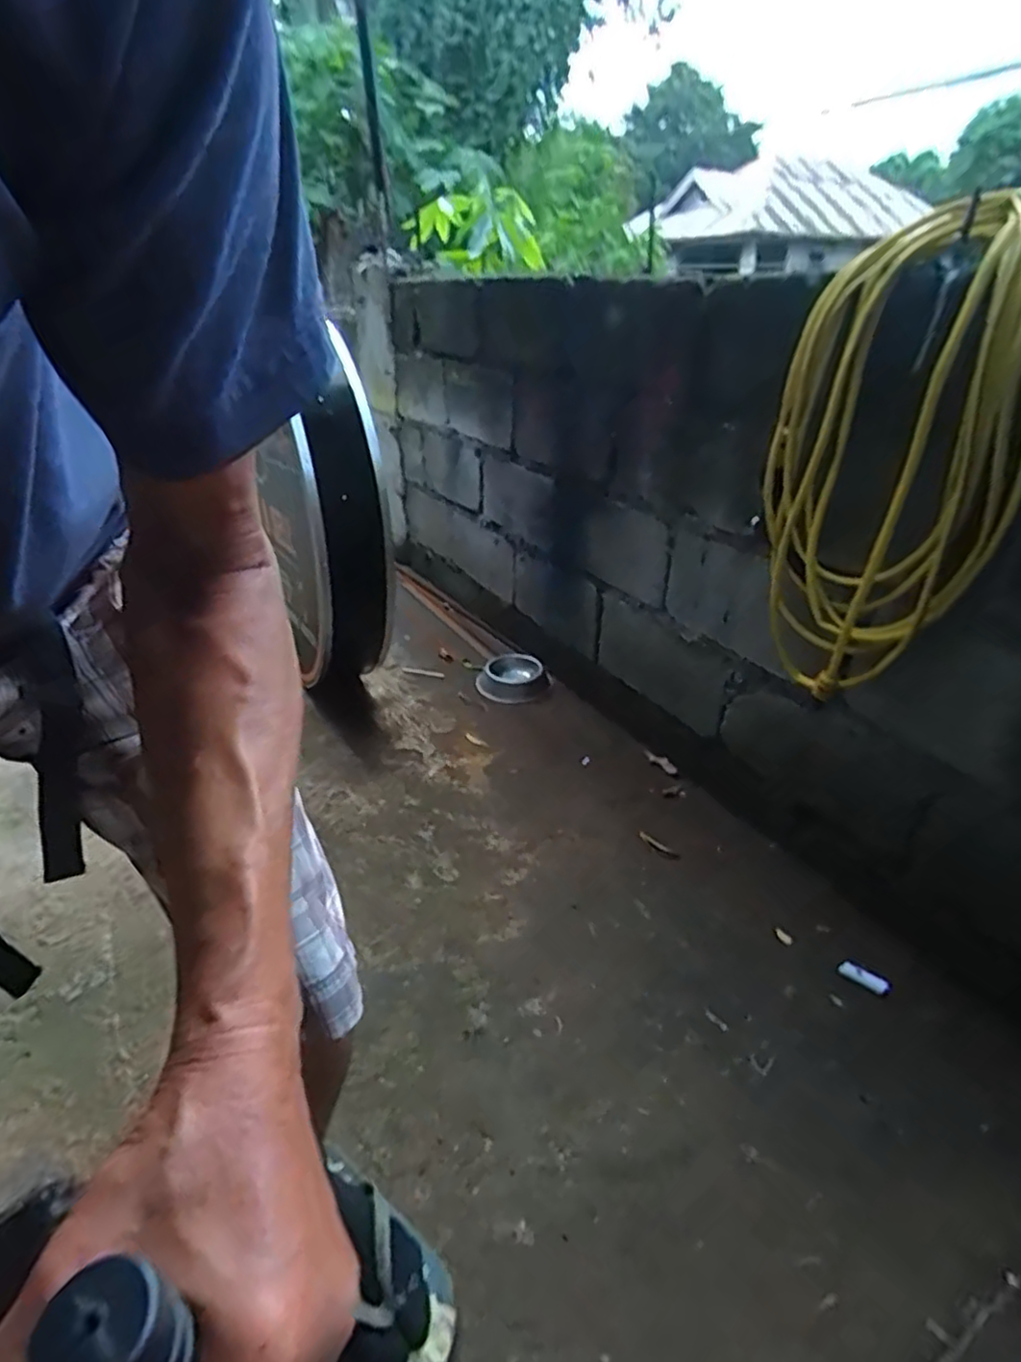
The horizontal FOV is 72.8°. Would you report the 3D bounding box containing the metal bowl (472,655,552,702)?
[{"bbox_3d":[0.008,-0.015,1.915,0.199,0.054,0.191,3,29,-1],"label":"metal bowl"}]

